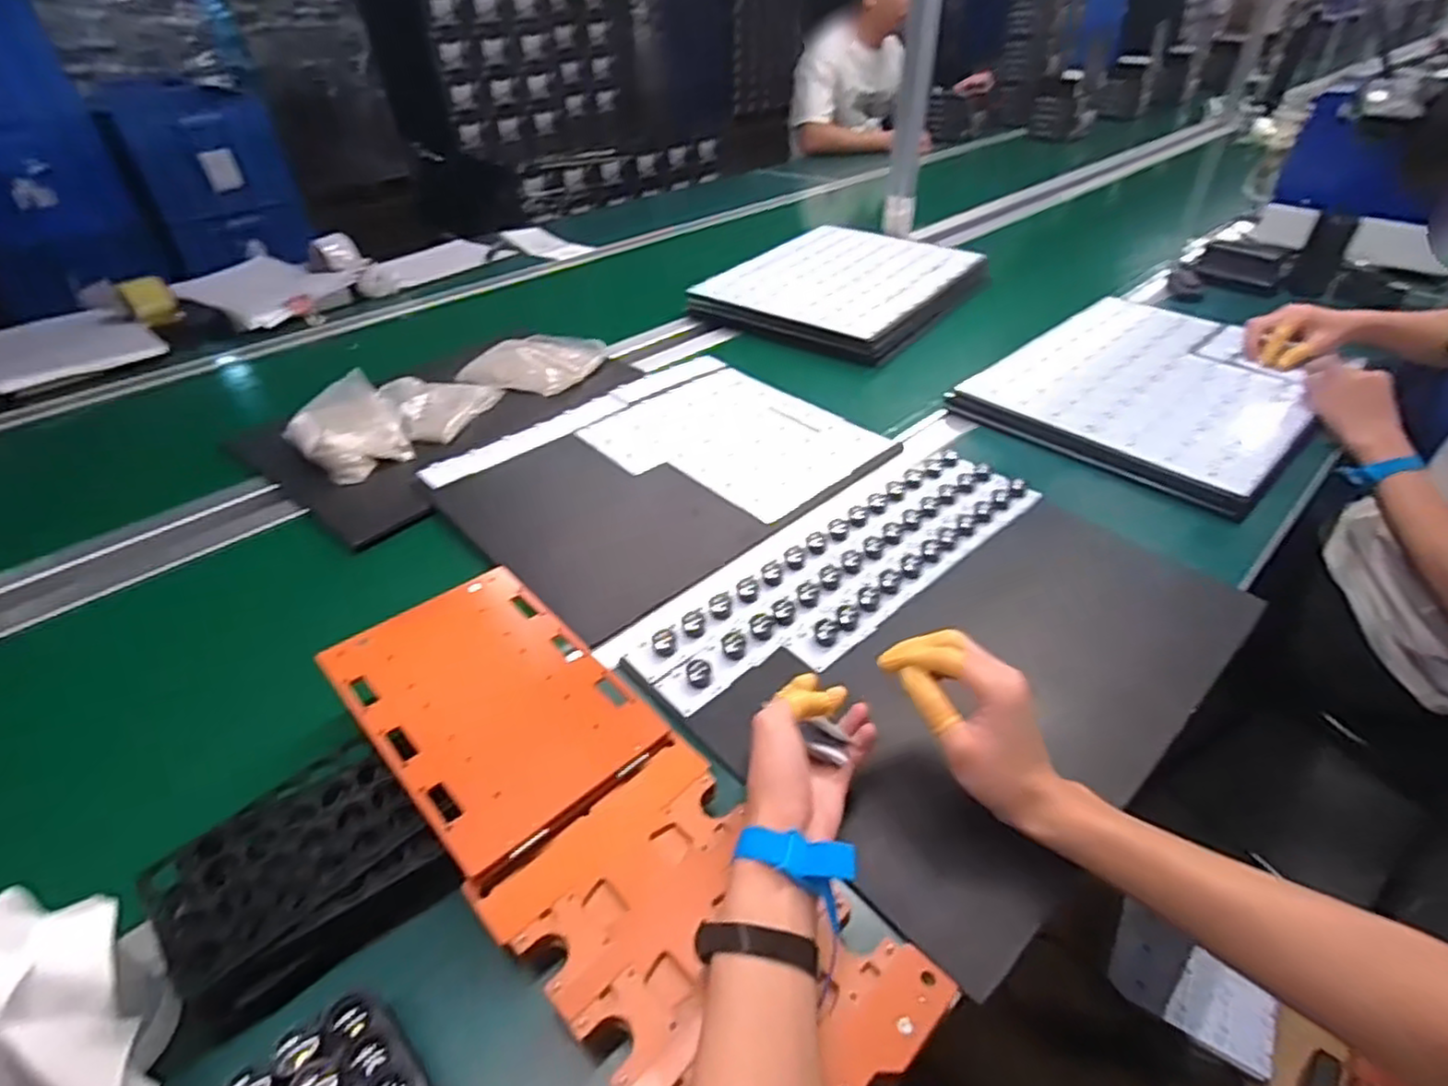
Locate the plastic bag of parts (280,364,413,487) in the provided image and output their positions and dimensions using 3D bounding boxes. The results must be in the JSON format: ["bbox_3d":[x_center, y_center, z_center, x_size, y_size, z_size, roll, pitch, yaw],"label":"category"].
[{"bbox_3d":[-0.482,-0.147,0.895,0.124,0.054,0.170,-30,47,-30],"label":"plastic bag of parts"}]

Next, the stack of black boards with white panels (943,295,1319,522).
[{"bbox_3d":[0.598,-0.229,0.968,0.475,0.035,0.372,-32,48,-32],"label":"stack of black boards with white panels"}]

